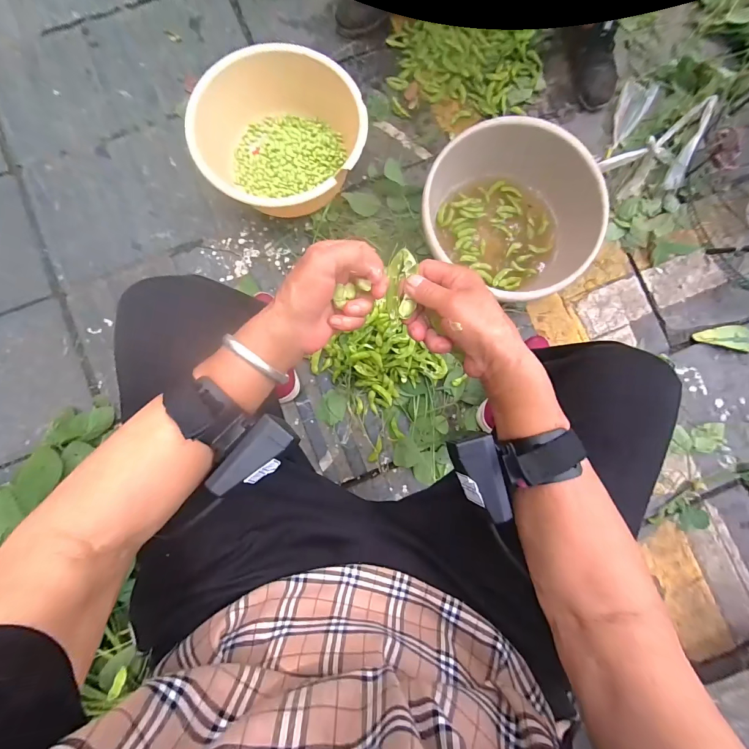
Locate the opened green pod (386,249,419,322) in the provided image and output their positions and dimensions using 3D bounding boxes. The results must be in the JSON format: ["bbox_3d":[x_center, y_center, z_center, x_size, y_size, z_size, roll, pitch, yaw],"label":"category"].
[{"bbox_3d":[0.023,-0.079,0.308,0.023,0.017,0.059,5,90,0],"label":"opened green pod"}]

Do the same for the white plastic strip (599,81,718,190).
[{"bbox_3d":[0.632,-0.538,0.777,0.190,0.045,0.240,21,85,1],"label":"white plastic strip"}]

